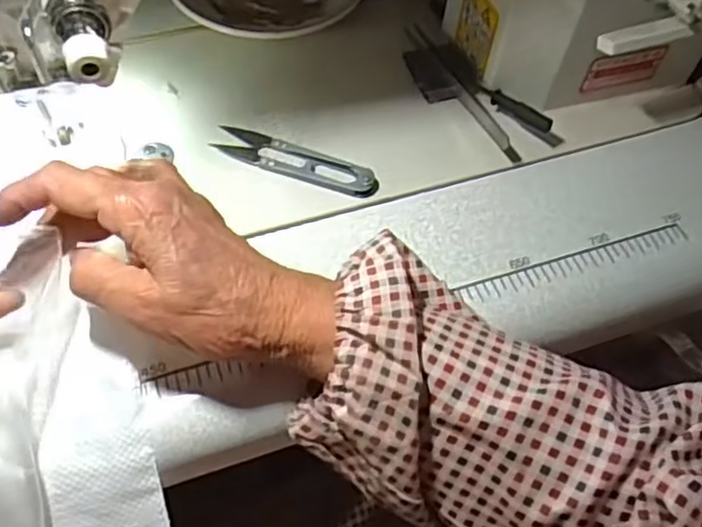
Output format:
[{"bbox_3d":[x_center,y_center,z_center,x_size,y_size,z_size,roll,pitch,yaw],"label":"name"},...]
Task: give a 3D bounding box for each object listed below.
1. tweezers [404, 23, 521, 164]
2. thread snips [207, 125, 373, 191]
[{"bbox_3d":[0.072,-0.117,0.445,0.013,0.009,0.130,-23,63,-16],"label":"tweezers"},{"bbox_3d":[-0.034,-0.064,0.410,0.100,0.009,0.022,19,61,8],"label":"thread snips"}]

